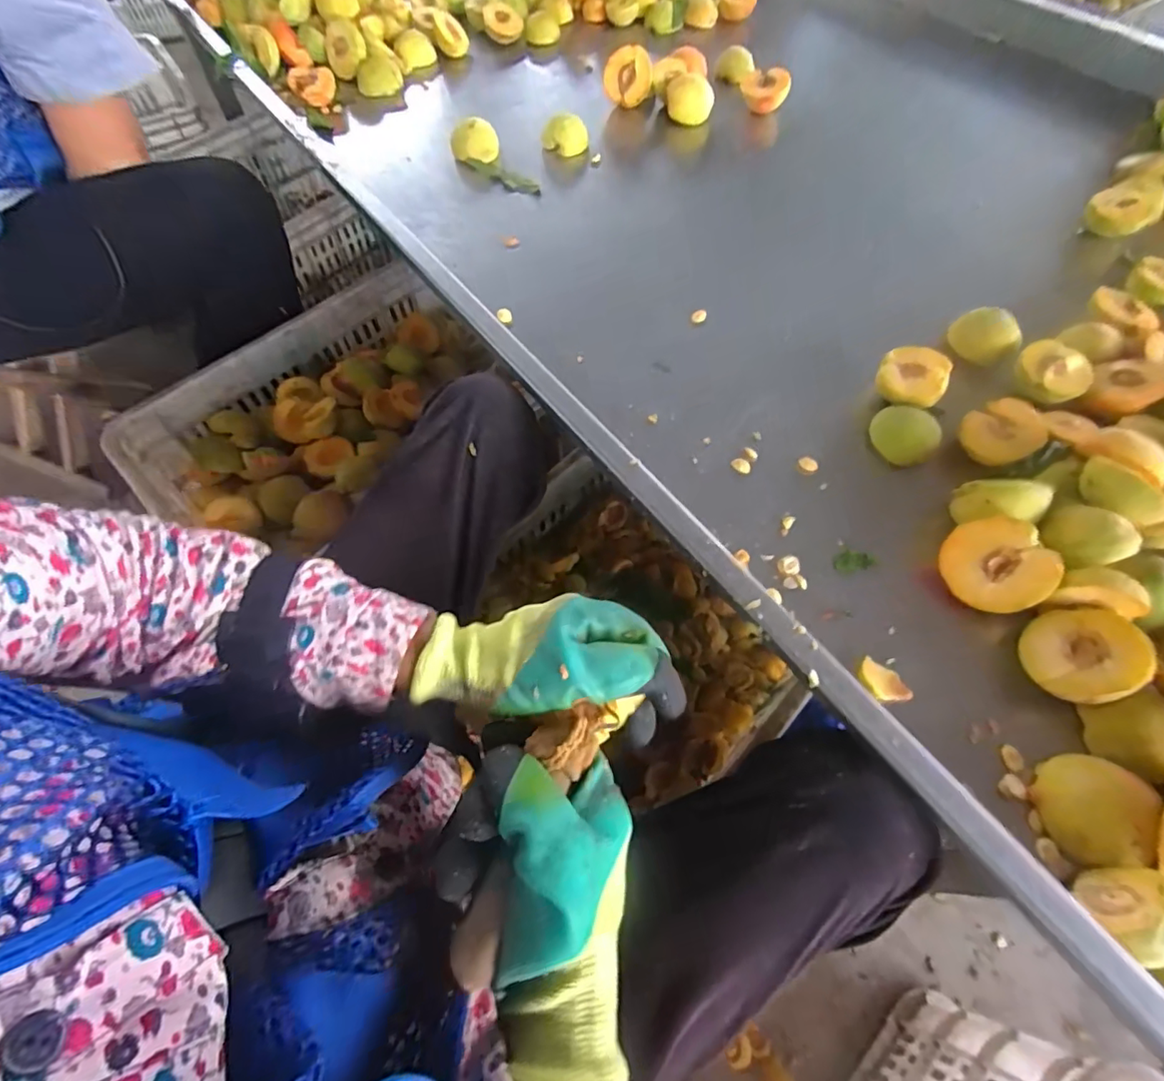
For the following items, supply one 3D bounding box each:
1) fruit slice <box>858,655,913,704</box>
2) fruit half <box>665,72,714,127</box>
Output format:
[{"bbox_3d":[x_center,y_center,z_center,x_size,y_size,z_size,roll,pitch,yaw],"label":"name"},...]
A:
[{"bbox_3d":[0.213,0.100,0.390,0.025,0.006,0.036,-28,65,-15],"label":"fruit slice"},{"bbox_3d":[0.149,-0.607,0.762,0.065,0.048,0.041,9,62,5],"label":"fruit half"}]

